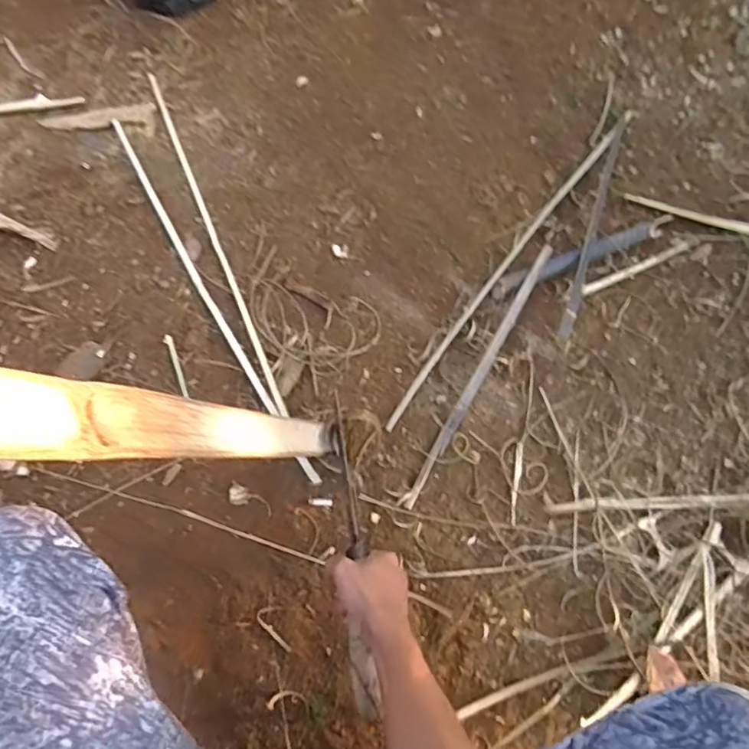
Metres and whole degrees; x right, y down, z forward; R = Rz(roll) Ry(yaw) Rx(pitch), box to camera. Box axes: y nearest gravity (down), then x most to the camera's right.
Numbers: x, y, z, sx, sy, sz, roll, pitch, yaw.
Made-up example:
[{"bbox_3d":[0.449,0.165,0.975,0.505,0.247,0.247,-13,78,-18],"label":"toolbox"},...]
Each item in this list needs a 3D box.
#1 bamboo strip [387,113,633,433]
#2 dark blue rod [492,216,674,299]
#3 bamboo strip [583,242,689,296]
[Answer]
[{"bbox_3d":[0.233,-0.197,0.940,0.025,0.016,0.721,35,73,11],"label":"bamboo strip"},{"bbox_3d":[0.340,-0.192,0.934,0.325,0.023,0.027,-22,72,-9],"label":"dark blue rod"},{"bbox_3d":[0.425,-0.174,0.947,0.202,0.015,0.016,-23,72,-10],"label":"bamboo strip"}]

